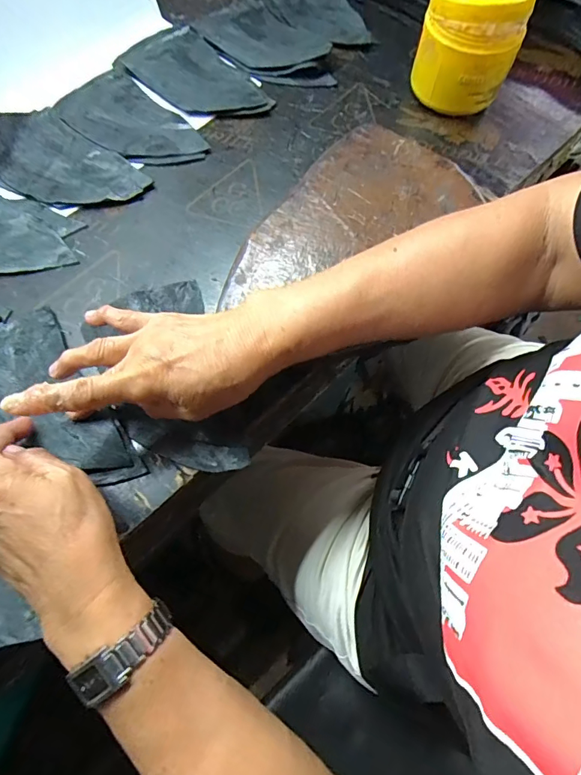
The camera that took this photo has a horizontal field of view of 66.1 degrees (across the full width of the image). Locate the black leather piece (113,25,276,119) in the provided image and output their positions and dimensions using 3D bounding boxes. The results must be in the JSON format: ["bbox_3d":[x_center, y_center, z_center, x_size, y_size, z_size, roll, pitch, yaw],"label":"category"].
[{"bbox_3d":[-0.102,-0.344,0.495,0.181,0.009,0.093,37,71,13],"label":"black leather piece"}]

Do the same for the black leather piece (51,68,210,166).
[{"bbox_3d":[-0.166,-0.273,0.465,0.161,0.007,0.087,41,72,14],"label":"black leather piece"}]

